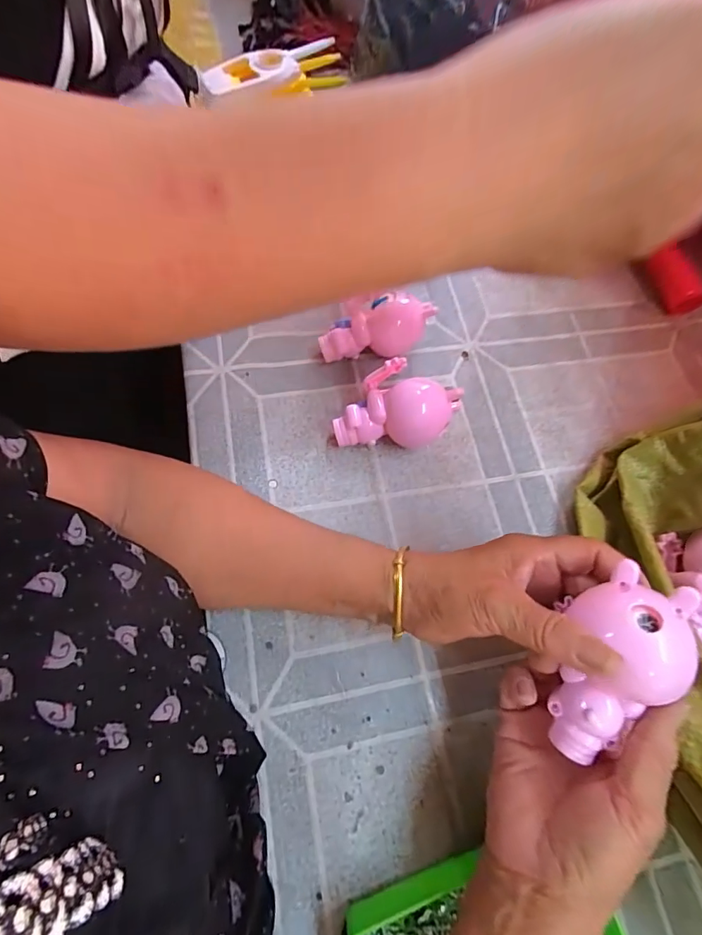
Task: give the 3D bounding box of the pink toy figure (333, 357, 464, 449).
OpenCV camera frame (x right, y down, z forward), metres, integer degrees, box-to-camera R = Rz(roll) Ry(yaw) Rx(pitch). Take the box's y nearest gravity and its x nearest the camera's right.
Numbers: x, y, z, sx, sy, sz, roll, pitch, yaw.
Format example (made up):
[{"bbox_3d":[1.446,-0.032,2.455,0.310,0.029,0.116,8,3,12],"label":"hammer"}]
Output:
[{"bbox_3d":[0.037,-0.043,0.360,0.099,0.054,0.049,4,67,-4],"label":"pink toy figure"}]

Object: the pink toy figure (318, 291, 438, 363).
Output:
[{"bbox_3d":[0.020,-0.118,0.387,0.090,0.055,0.039,3,67,-5],"label":"pink toy figure"}]

